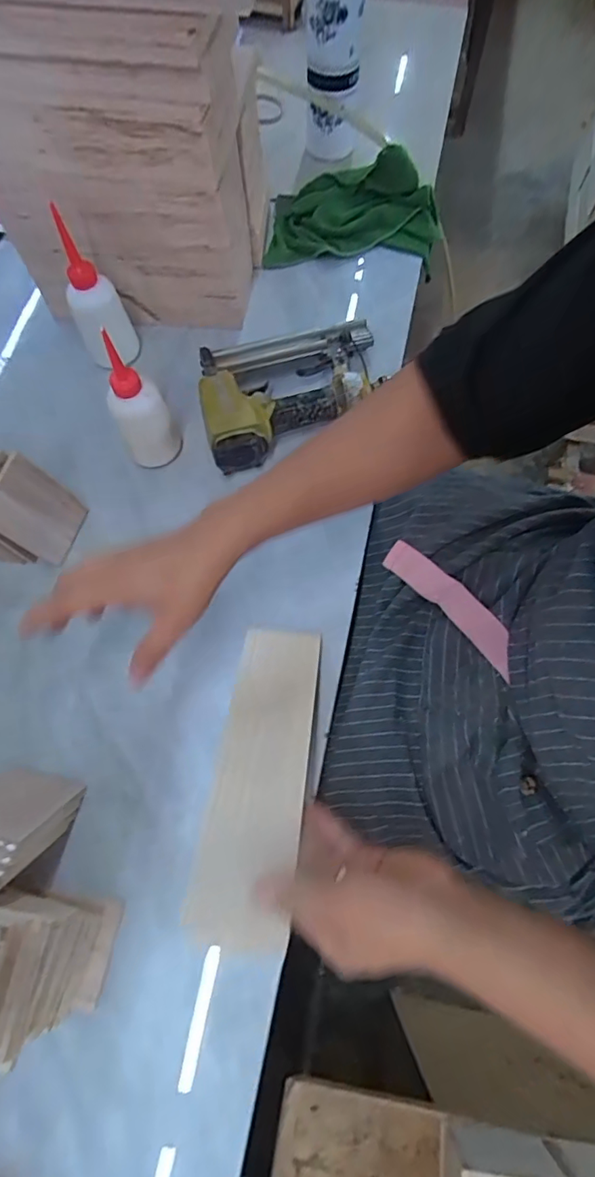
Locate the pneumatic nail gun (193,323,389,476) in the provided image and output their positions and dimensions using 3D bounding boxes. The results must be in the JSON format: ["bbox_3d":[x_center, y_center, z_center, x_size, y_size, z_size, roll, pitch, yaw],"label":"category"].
[{"bbox_3d":[-0.002,-0.233,0.601,0.218,0.054,0.171,-11,69,-4],"label":"pneumatic nail gun"}]

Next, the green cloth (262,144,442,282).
[{"bbox_3d":[0.079,-0.510,0.698,0.234,0.072,0.137,9,69,3],"label":"green cloth"}]

